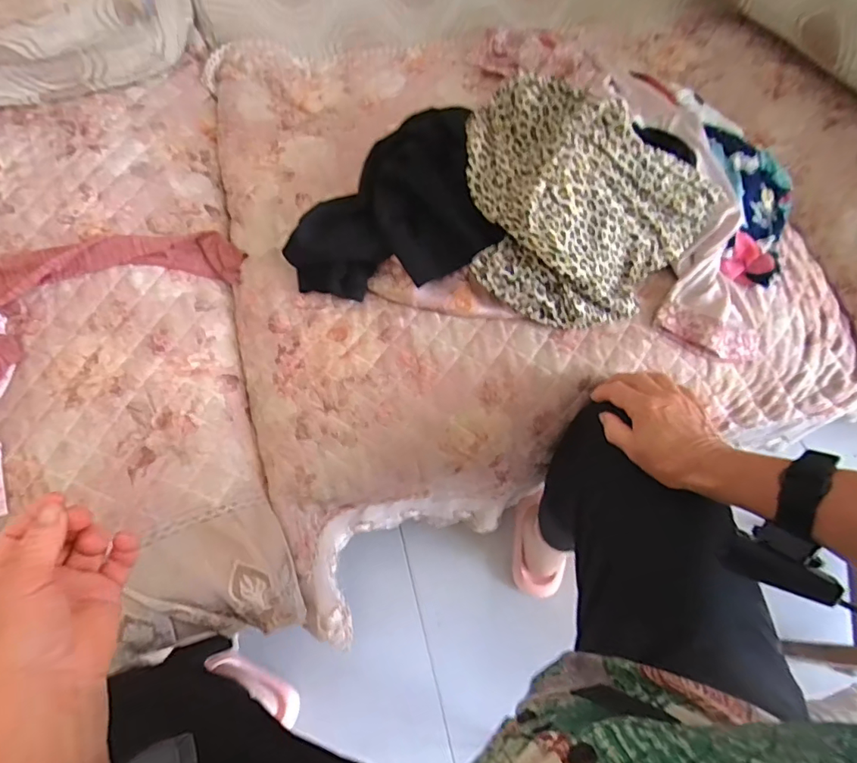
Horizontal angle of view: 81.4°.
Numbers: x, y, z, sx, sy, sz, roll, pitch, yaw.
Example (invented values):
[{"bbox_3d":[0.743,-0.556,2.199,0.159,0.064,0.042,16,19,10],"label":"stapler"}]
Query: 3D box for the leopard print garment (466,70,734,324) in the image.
[{"bbox_3d":[0.181,-0.186,0.557,0.282,0.156,0.217,11,65,3],"label":"leopard print garment"}]

